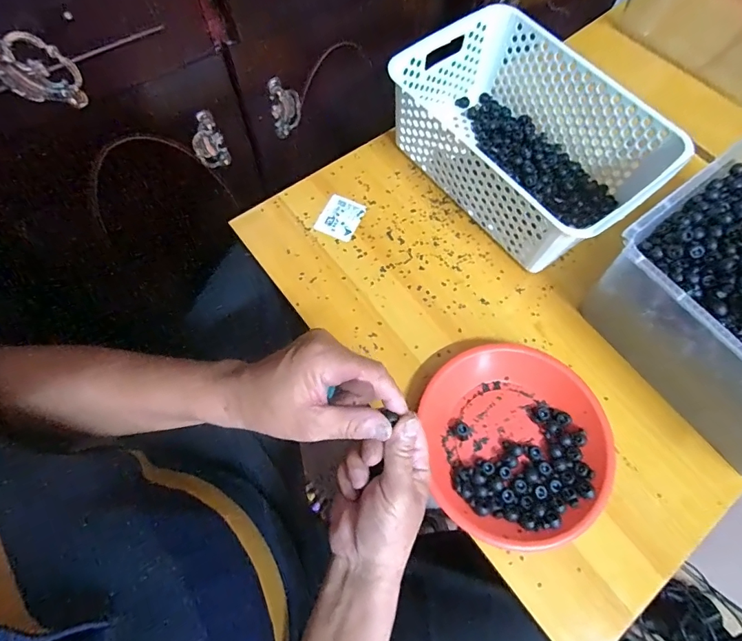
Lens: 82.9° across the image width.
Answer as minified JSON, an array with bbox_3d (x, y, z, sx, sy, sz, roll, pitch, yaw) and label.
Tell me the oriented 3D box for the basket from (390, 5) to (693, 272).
[{"bbox_3d":[0.187,-0.222,0.525,0.204,0.115,0.302,-37,74,-16],"label":"basket"}]

